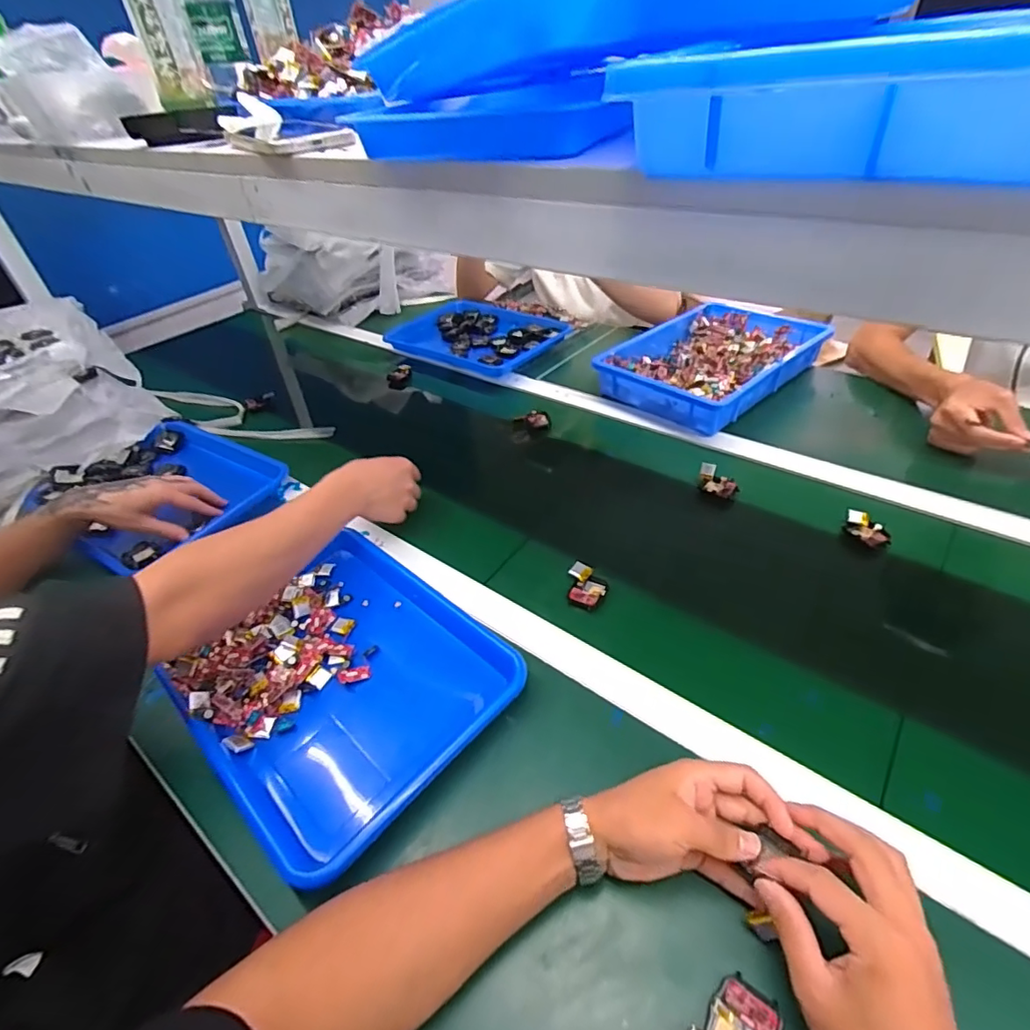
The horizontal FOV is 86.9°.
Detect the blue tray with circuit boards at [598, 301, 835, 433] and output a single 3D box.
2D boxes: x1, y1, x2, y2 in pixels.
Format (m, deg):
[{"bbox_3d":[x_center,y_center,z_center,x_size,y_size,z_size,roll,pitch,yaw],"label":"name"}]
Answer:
[{"bbox_3d":[0.338,-0.268,0.955,0.362,0.063,0.259,-32,46,-26],"label":"blue tray with circuit boards"}]

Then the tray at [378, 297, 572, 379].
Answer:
[{"bbox_3d":[-0.079,-0.385,1.156,0.360,0.041,0.256,24,50,31],"label":"tray"}]

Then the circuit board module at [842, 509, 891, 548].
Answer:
[{"bbox_3d":[0.416,0.017,0.646,0.033,0.015,0.052,-26,44,-21],"label":"circuit board module"}]

